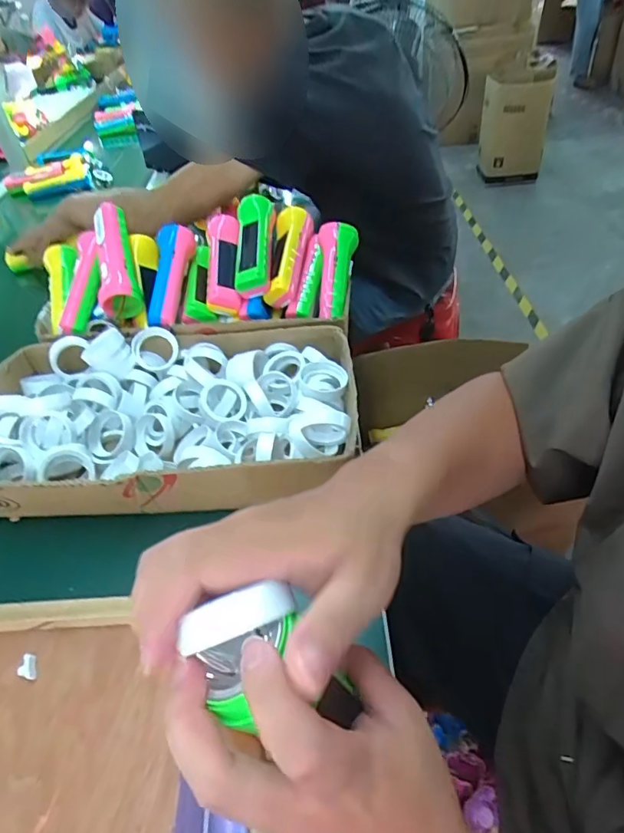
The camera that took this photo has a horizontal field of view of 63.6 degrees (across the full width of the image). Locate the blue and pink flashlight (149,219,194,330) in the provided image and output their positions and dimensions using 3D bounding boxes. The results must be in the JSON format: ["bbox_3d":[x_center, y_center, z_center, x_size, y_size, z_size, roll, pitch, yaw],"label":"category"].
[{"bbox_3d":[-0.189,-0.185,0.659,0.042,0.037,0.161,-1,62,3],"label":"blue and pink flashlight"}]

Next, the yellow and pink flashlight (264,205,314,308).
[{"bbox_3d":[-0.032,-0.217,0.672,0.052,0.045,0.149,5,66,9],"label":"yellow and pink flashlight"}]

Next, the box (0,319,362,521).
[{"bbox_3d":[-0.164,-0.006,0.560,0.408,0.078,0.240,-1,44,2],"label":"box"}]

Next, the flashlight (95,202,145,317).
[{"bbox_3d":[-0.252,-0.205,0.648,0.053,0.048,0.153,-10,77,-7],"label":"flashlight"}]

